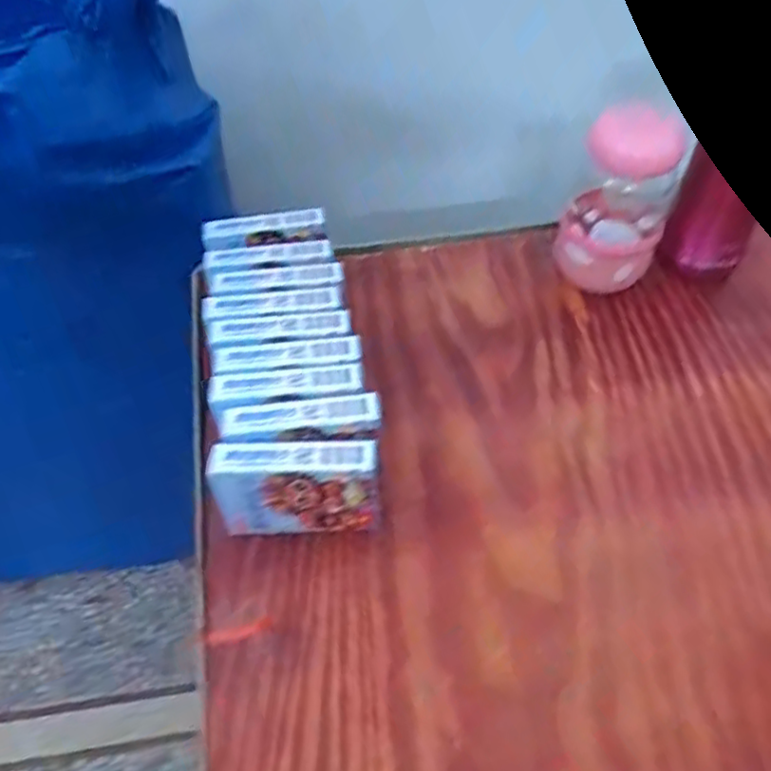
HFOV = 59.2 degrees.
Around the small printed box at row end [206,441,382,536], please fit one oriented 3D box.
[{"bbox_3d":[-0.050,0.063,0.400,0.092,0.068,0.024,-2,50,0],"label":"small printed box at row end"}]

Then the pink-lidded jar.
[{"bbox_3d":[0.173,-0.131,0.508,0.070,0.136,0.056,19,53,16],"label":"pink-lidded jar"}]

